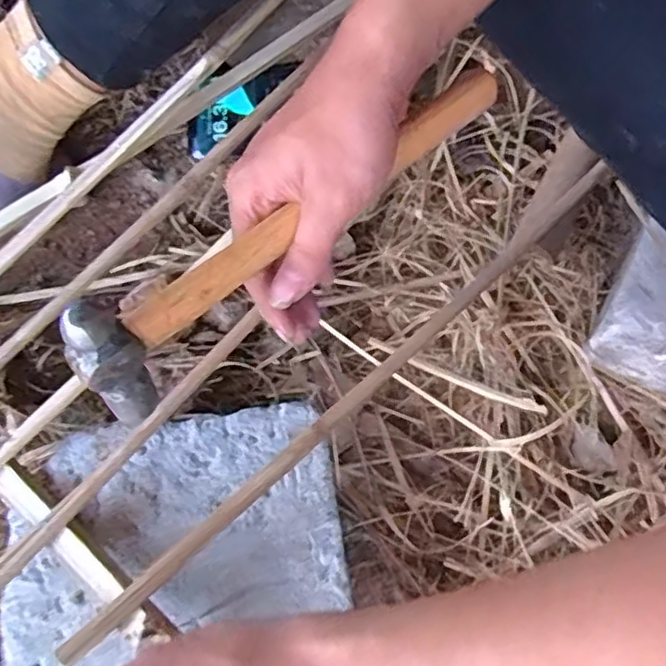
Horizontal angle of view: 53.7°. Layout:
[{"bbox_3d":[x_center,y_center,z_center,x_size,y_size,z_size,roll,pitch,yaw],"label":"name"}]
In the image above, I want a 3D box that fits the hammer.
[{"bbox_3d":[-0.011,-0.057,0.333,0.264,0.072,0.020,-39,67,-18],"label":"hammer"}]

